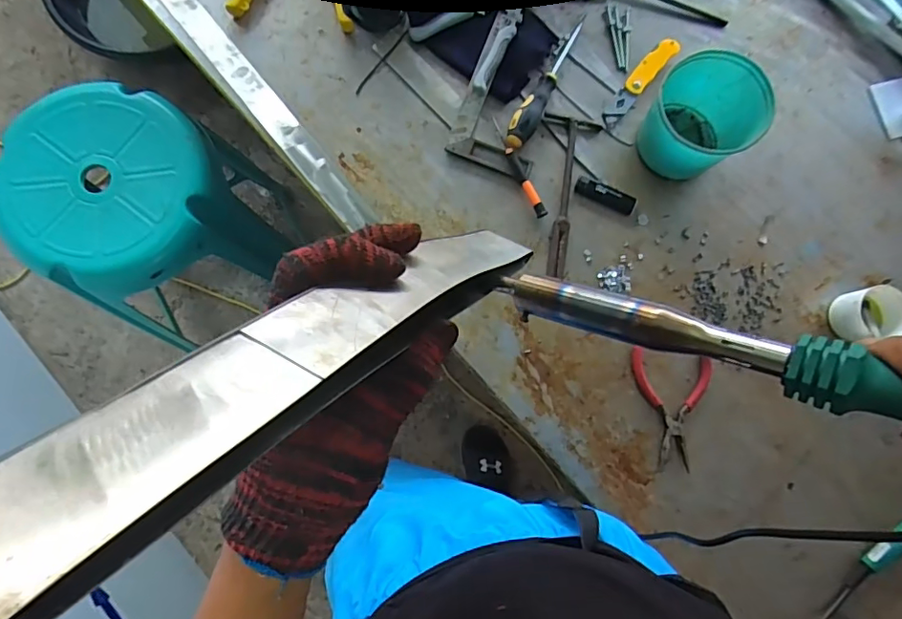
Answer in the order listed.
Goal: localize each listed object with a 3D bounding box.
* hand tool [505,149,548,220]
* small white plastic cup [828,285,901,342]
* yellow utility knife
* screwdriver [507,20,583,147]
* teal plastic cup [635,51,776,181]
[{"bbox_3d":[0.094,-0.160,0.678,0.014,0.017,0.095,-29,84,-6],"label":"hand tool"},{"bbox_3d":[0.519,0.006,0.663,0.070,0.057,0.064,0,82,-3],"label":"small white plastic cup"},{"bbox_3d":[0.250,-0.302,0.708,0.029,0.020,0.140,38,82,3],"label":"yellow utility knife"},{"bbox_3d":[0.128,-0.291,0.693,0.030,0.031,0.198,32,82,2],"label":"screwdriver"},{"bbox_3d":[0.301,-0.232,0.657,0.122,0.107,0.120,0,82,-3],"label":"teal plastic cup"}]

